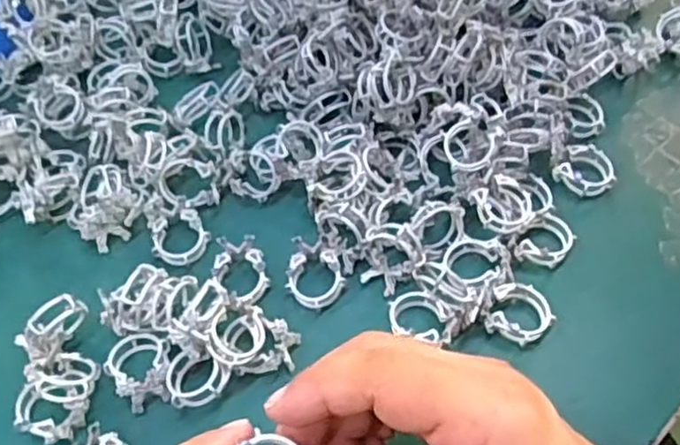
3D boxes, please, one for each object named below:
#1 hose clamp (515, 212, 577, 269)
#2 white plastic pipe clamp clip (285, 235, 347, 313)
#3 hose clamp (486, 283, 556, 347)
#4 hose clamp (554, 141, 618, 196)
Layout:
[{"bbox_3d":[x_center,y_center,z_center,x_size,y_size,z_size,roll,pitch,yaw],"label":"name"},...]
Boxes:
[{"bbox_3d":[0.097,0.008,0.325,0.023,0.011,0.029,20,59,15],"label":"hose clamp"},{"bbox_3d":[-0.012,0.024,0.318,0.026,0.014,0.032,-15,57,-7],"label":"white plastic pipe clamp clip"},{"bbox_3d":[0.079,0.041,0.302,0.027,0.012,0.025,-1,56,2],"label":"hose clamp"},{"bbox_3d":[0.123,-0.026,0.345,0.027,0.009,0.026,-1,56,2],"label":"hose clamp"}]

